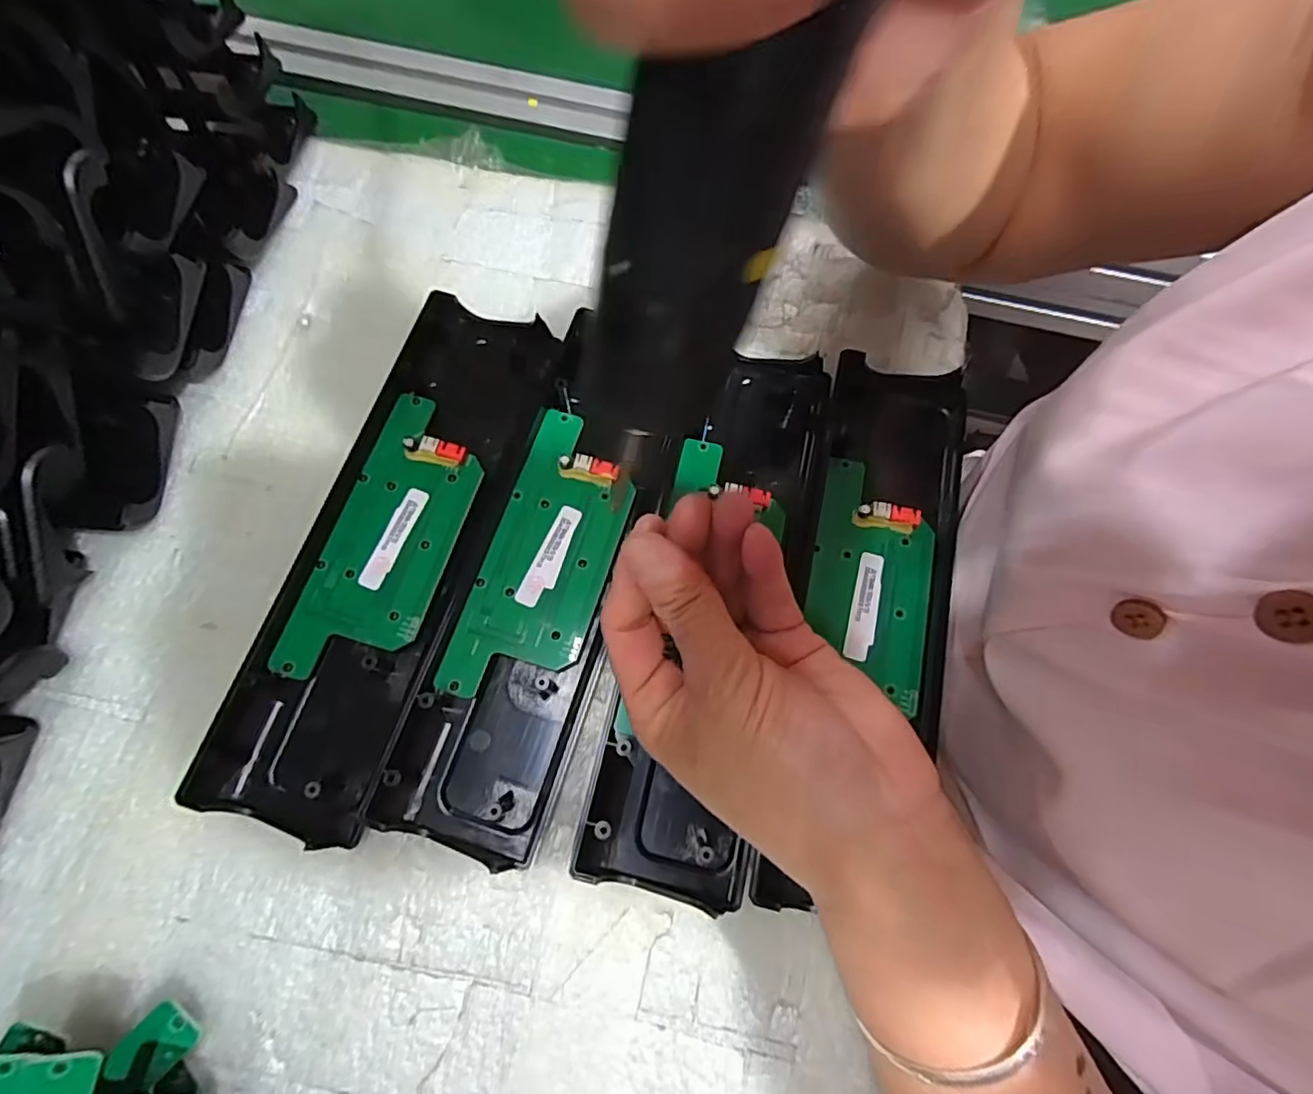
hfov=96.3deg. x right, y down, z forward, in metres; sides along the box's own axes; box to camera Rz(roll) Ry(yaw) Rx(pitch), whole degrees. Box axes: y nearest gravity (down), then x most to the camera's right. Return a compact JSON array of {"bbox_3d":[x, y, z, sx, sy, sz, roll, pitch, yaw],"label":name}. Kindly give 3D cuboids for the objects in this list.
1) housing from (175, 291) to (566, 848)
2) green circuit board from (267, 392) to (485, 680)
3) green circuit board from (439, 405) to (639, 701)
[{"bbox_3d":[-0.121,-0.006,0.267,0.080,0.019,0.247,16,73,4],"label":"housing"},{"bbox_3d":[-0.120,-0.004,0.268,0.052,0.013,0.134,16,73,4],"label":"green circuit board"},{"bbox_3d":[-0.050,0.004,0.269,0.057,0.008,0.133,16,73,4],"label":"green circuit board"}]

